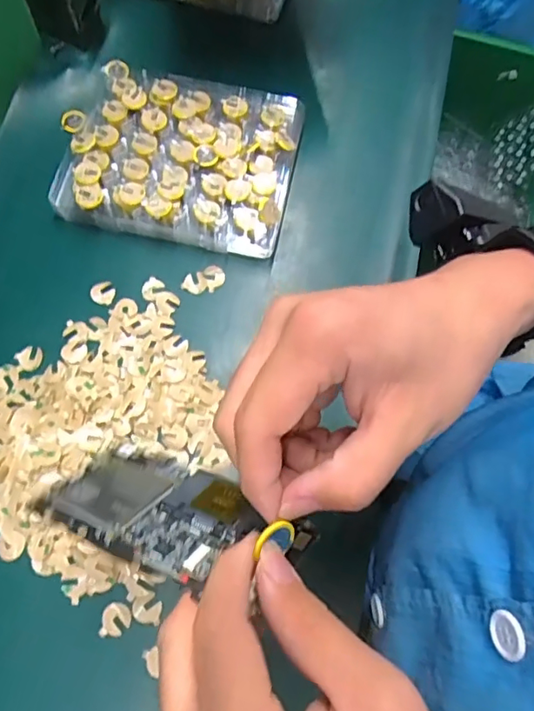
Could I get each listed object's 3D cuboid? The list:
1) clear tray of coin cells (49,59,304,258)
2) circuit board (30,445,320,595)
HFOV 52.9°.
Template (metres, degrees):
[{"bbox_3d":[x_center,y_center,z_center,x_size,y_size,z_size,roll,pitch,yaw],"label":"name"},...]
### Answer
[{"bbox_3d":[-0.071,-0.162,0.430,0.181,0.034,0.150,11,70,3],"label":"clear tray of coin cells"},{"bbox_3d":[-0.043,0.073,0.250,0.126,0.006,0.064,14,30,28],"label":"circuit board"}]

